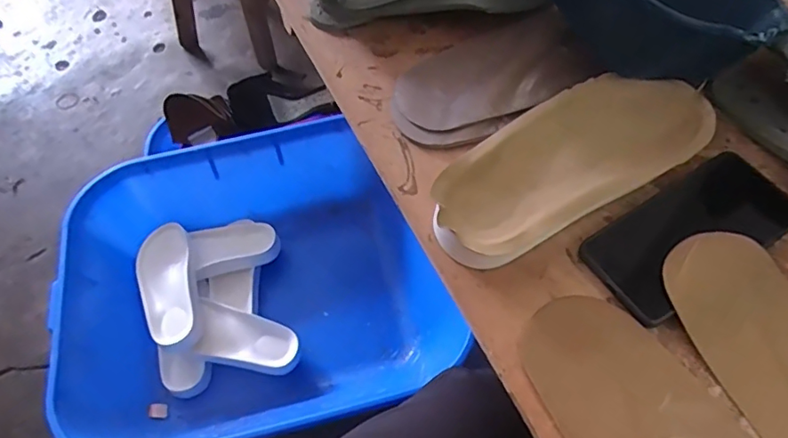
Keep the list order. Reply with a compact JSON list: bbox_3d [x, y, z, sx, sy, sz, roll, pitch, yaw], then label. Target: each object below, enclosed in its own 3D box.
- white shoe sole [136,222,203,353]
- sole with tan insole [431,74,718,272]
[{"bbox_3d":[-0.376,0.110,0.911,0.089,0.030,0.231,-21,60,-11],"label":"white shoe sole"},{"bbox_3d":[0.137,-0.046,0.438,0.242,0.036,0.103,-28,62,-14],"label":"sole with tan insole"}]

